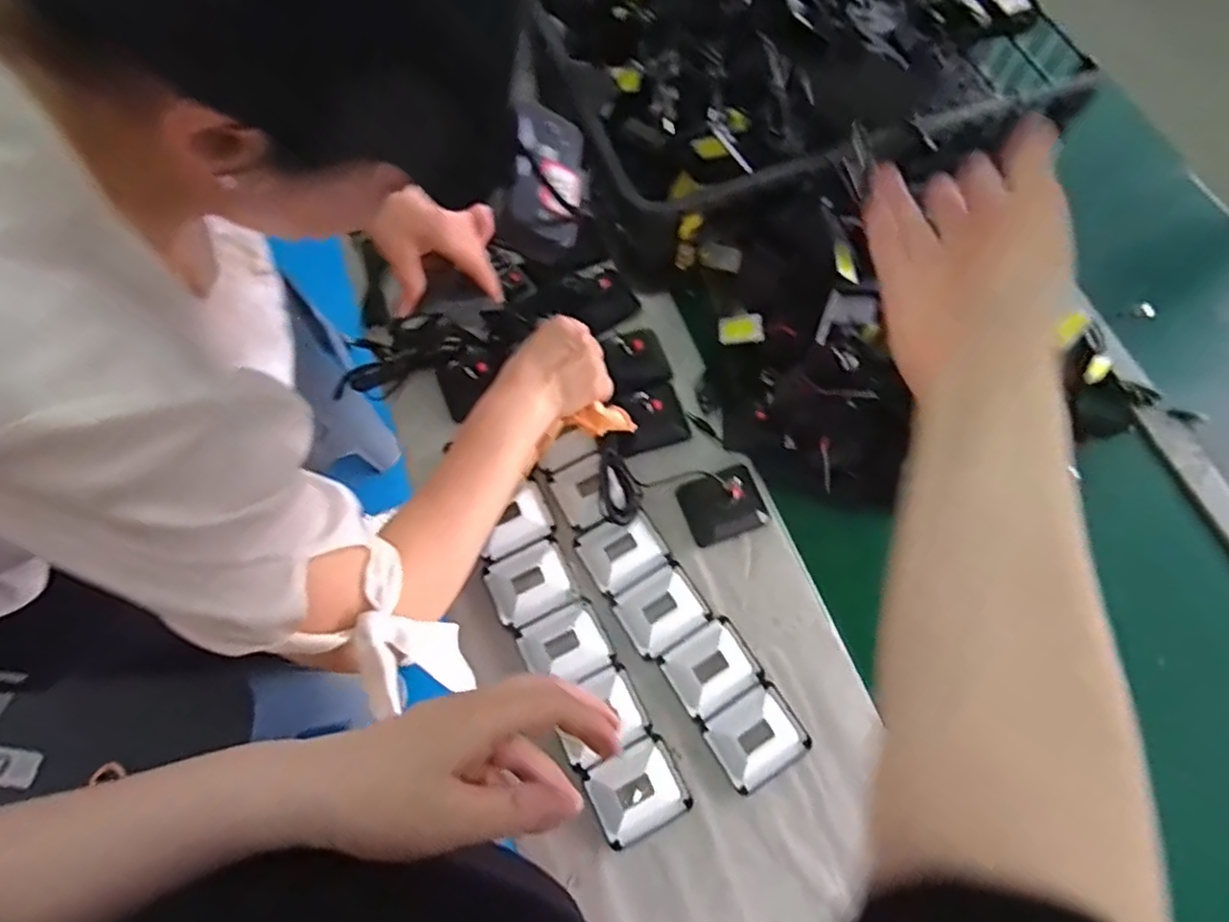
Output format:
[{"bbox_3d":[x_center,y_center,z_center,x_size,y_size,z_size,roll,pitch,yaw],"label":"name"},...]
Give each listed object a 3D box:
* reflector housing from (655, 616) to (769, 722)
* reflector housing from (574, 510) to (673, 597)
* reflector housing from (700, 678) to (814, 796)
[{"bbox_3d":[0.090,0.190,0.616,0.078,0.013,0.068,-30,72,-12],"label":"reflector housing"},{"bbox_3d":[0.009,0.085,0.653,0.075,0.015,0.065,-30,72,-12],"label":"reflector housing"},{"bbox_3d":[0.125,0.241,0.586,0.078,0.014,0.065,-31,72,-13],"label":"reflector housing"}]

